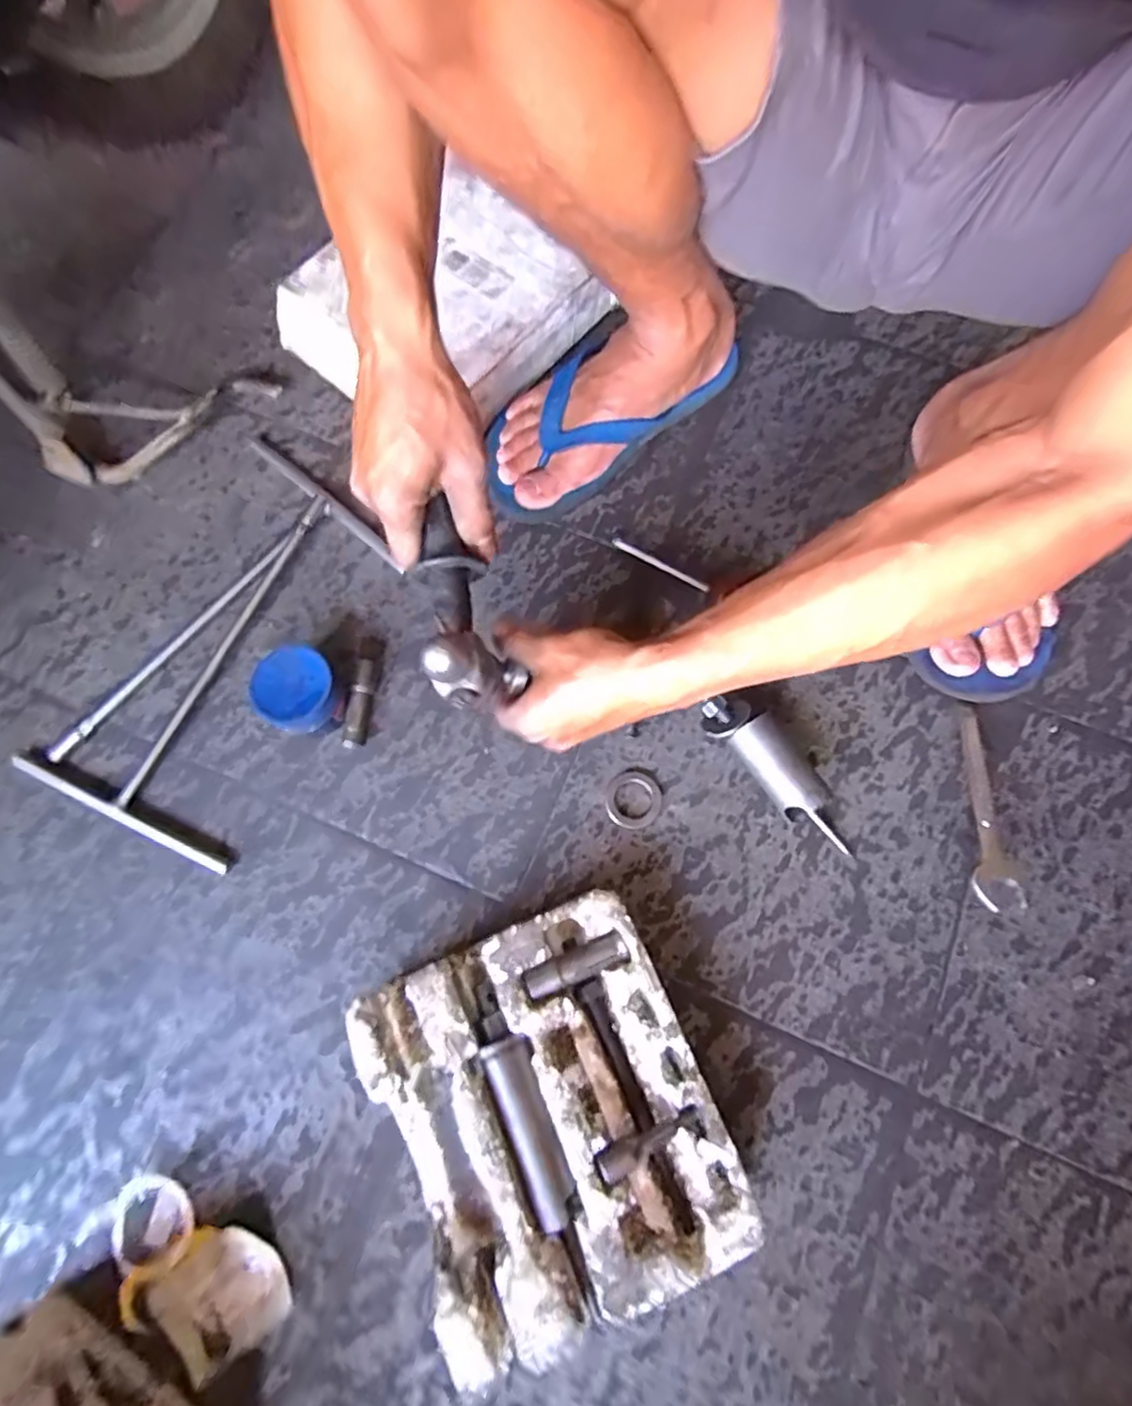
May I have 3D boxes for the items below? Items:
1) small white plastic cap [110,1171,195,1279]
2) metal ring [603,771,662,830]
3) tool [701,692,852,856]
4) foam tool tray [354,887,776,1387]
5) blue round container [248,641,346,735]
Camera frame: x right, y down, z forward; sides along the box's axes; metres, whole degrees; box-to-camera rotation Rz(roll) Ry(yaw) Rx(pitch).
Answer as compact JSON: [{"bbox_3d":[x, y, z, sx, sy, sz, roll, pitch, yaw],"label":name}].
[{"bbox_3d":[-0.264,0.331,0.402,0.055,0.015,0.048,11,74,4],"label":"small white plastic cap"},{"bbox_3d":[0.051,0.074,0.485,0.042,0.004,0.043,0,74,1],"label":"metal ring"},{"bbox_3d":[0.159,0.051,0.472,0.036,0.038,0.141,-39,77,-10],"label":"tool"},{"bbox_3d":[-0.011,0.255,0.405,0.187,0.056,0.212,-24,75,-6],"label":"foam tool tray"},{"bbox_3d":[-0.209,-0.008,0.501,0.062,0.053,0.063,0,74,1],"label":"blue round container"}]

